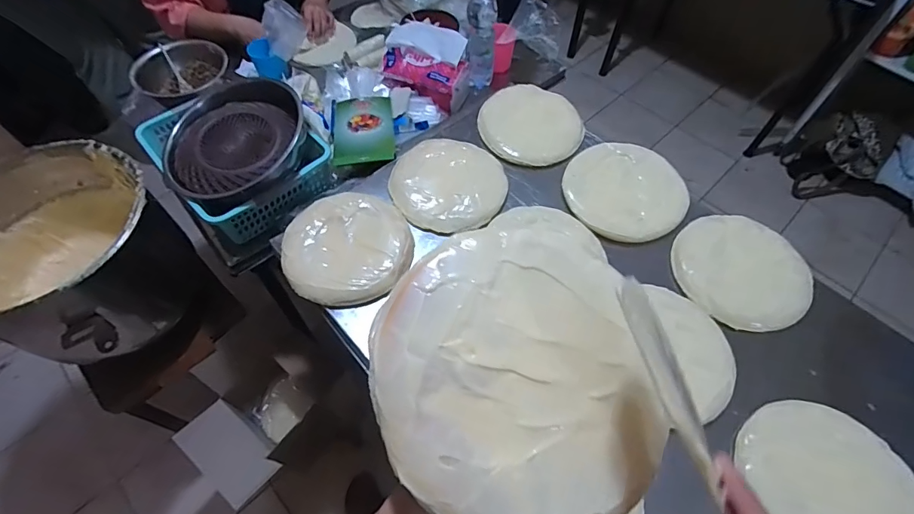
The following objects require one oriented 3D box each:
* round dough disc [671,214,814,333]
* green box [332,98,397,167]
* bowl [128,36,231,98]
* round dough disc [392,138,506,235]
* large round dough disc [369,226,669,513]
[{"bbox_3d":[0.438,0.017,0.680,0.176,0.022,0.195,-31,64,-18],"label":"round dough disc"},{"bbox_3d":[-0.184,-0.254,0.866,0.118,0.033,0.172,-7,59,-5],"label":"green box"},{"bbox_3d":[-0.587,-0.391,0.958,0.164,0.076,0.174,0,58,-1],"label":"bowl"},{"bbox_3d":[-0.011,-0.134,0.768,0.191,0.034,0.197,0,58,-1],"label":"round dough disc"},{"bbox_3d":[0.037,0.075,0.275,0.165,0.010,0.188,-11,76,-12],"label":"large round dough disc"}]

